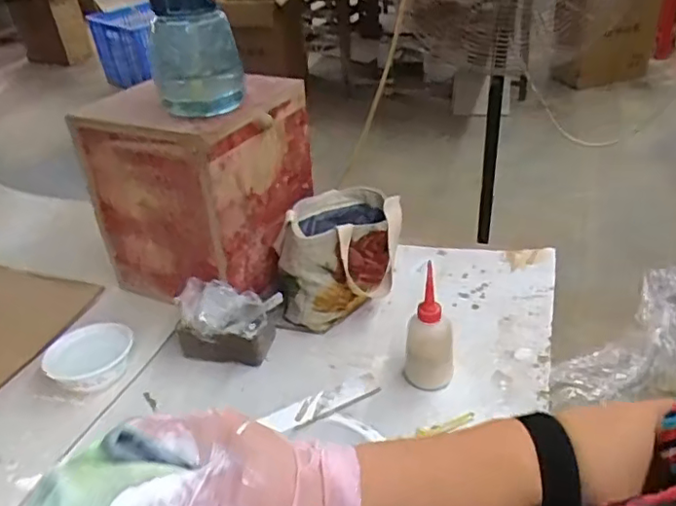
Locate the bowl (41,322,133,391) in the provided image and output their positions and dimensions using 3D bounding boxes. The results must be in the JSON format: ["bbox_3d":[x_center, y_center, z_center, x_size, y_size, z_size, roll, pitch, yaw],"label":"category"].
[{"bbox_3d":[-0.338,0.148,0.810,0.110,0.057,0.086,-6,36,-2],"label":"bowl"}]

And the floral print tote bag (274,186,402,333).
[{"bbox_3d":[-0.003,-0.003,0.908,0.195,0.149,0.161,-14,37,-12],"label":"floral print tote bag"}]

